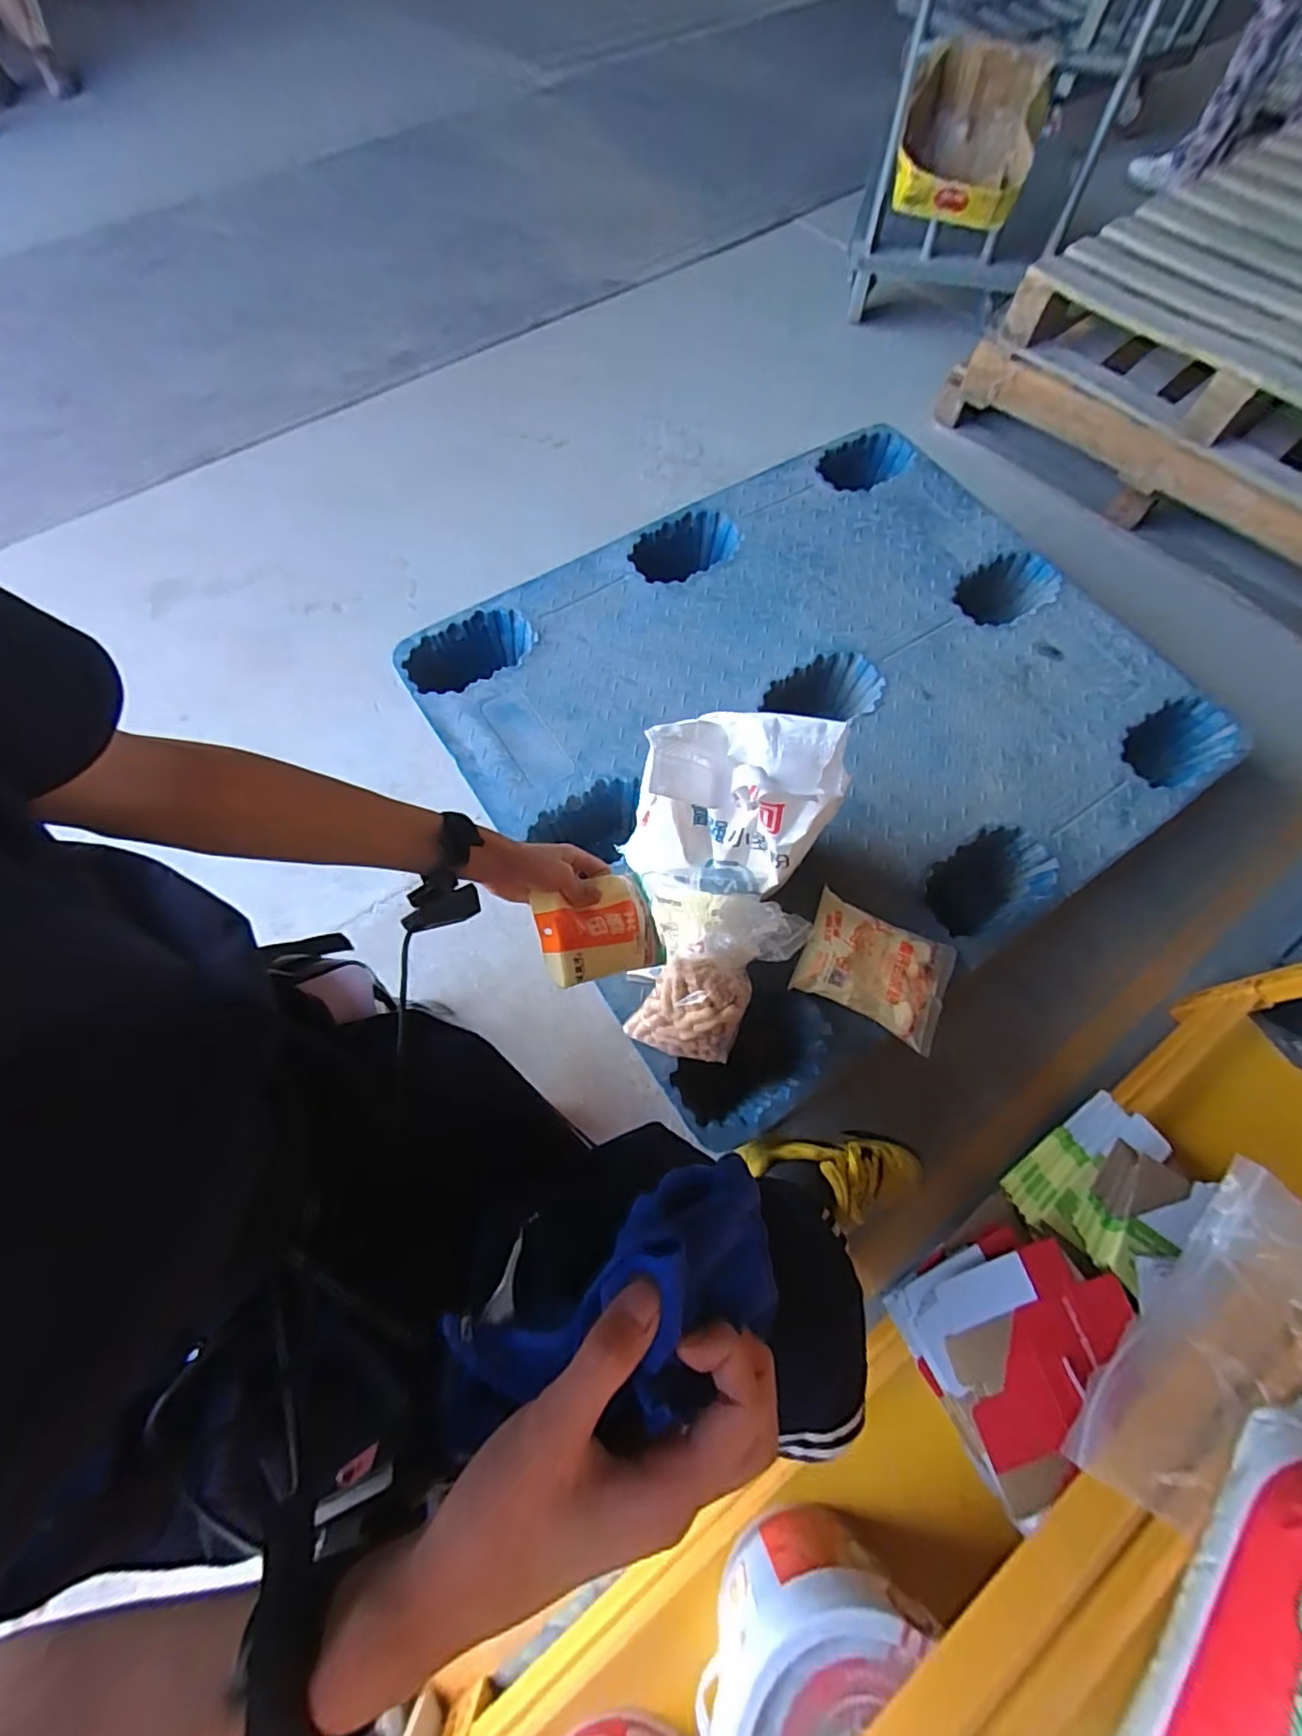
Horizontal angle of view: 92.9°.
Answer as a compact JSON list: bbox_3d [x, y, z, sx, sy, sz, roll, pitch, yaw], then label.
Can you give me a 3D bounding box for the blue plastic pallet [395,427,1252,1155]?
[{"bbox_3d":[0.343,-0.315,1.146,1.291,0.155,1.041,-35,70,-12],"label":"blue plastic pallet"}]

